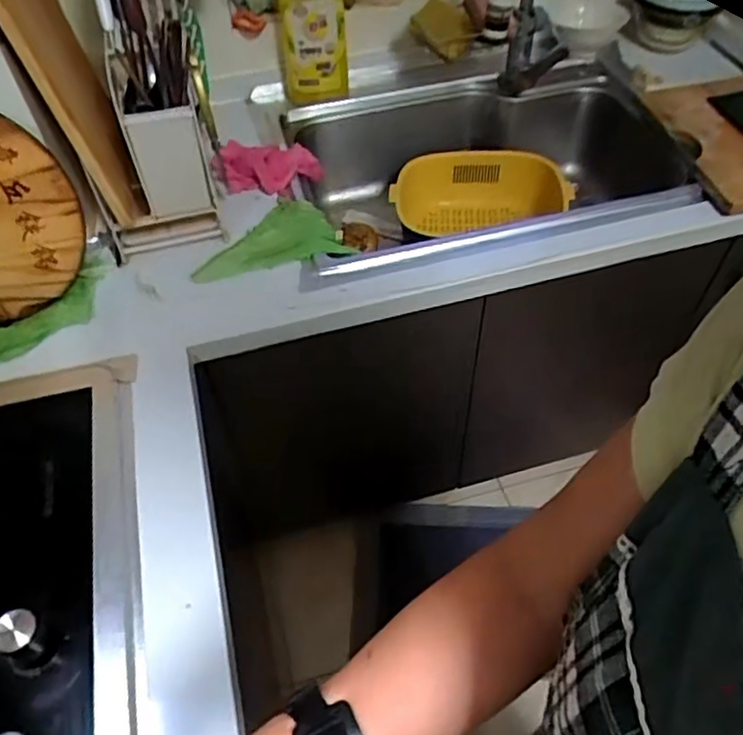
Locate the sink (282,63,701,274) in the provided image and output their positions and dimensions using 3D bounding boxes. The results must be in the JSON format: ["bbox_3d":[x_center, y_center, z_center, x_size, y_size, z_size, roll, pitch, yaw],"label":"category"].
[{"bbox_3d":[0.213,-0.324,1.200,0.622,0.256,0.511,-16,53,-10],"label":"sink"}]

